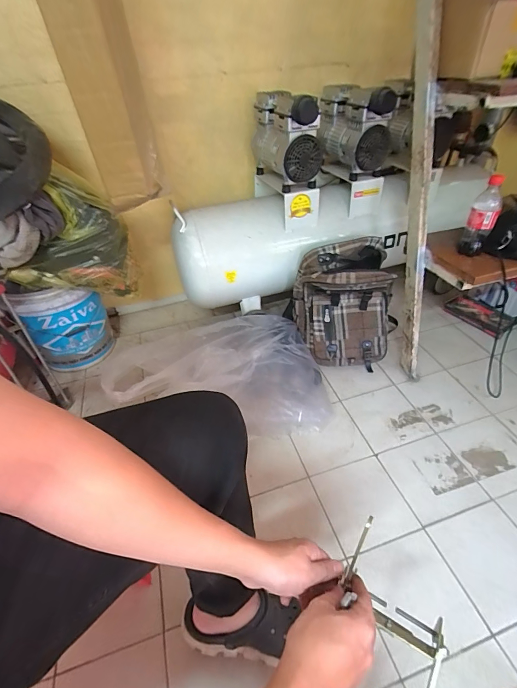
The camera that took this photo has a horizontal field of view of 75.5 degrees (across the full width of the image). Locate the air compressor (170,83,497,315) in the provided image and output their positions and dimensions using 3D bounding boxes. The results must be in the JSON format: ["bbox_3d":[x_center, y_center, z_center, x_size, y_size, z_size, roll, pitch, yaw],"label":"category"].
[{"bbox_3d":[0.256,-0.483,1.135,1.094,0.606,0.289,-14,42,-11],"label":"air compressor"}]

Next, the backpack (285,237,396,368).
[{"bbox_3d":[0.274,-0.113,1.098,0.309,0.366,0.212,-2,41,2],"label":"backpack"}]

